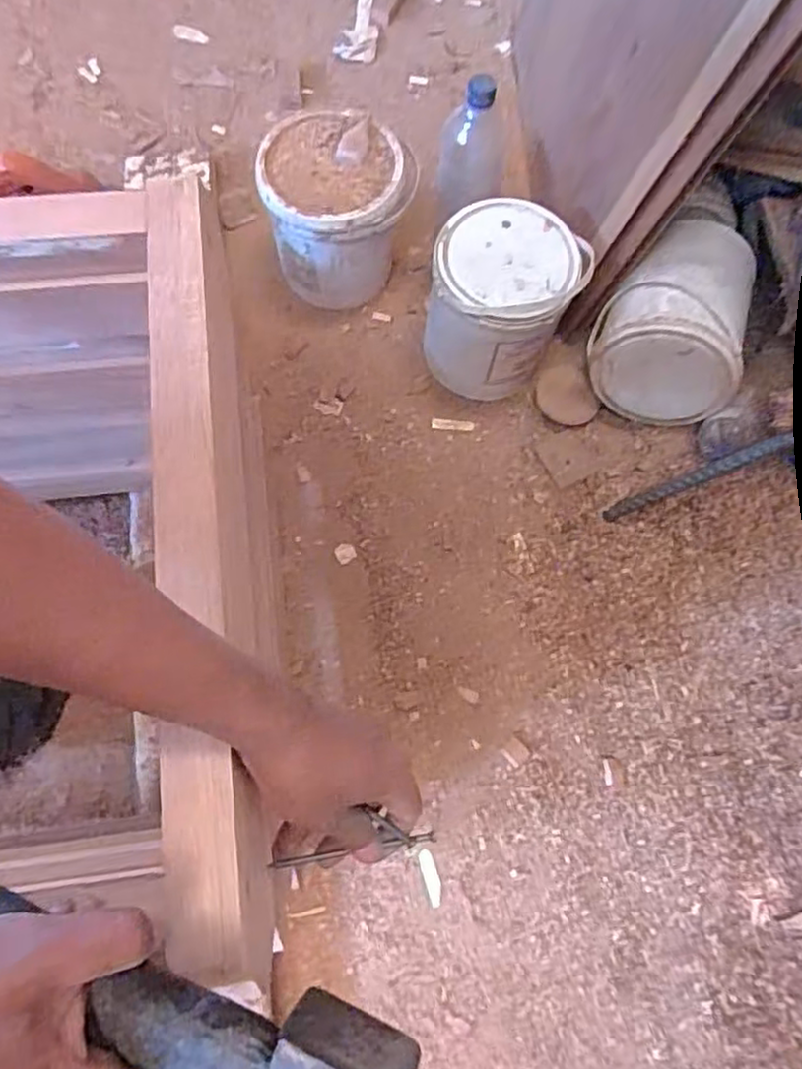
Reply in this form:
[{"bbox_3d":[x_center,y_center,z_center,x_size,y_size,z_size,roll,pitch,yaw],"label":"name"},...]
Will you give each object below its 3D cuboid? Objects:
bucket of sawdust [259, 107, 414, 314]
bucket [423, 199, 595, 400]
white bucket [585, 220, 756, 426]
[{"bbox_3d":[-0.085,-0.430,0.967,0.196,0.211,0.193,0,71,0],"label":"bucket of sawdust"},{"bbox_3d":[0.131,-0.306,0.924,0.174,0.214,0.186,0,71,0],"label":"bucket"},{"bbox_3d":[0.363,-0.273,0.920,0.180,0.198,0.182,26,73,6],"label":"white bucket"}]

